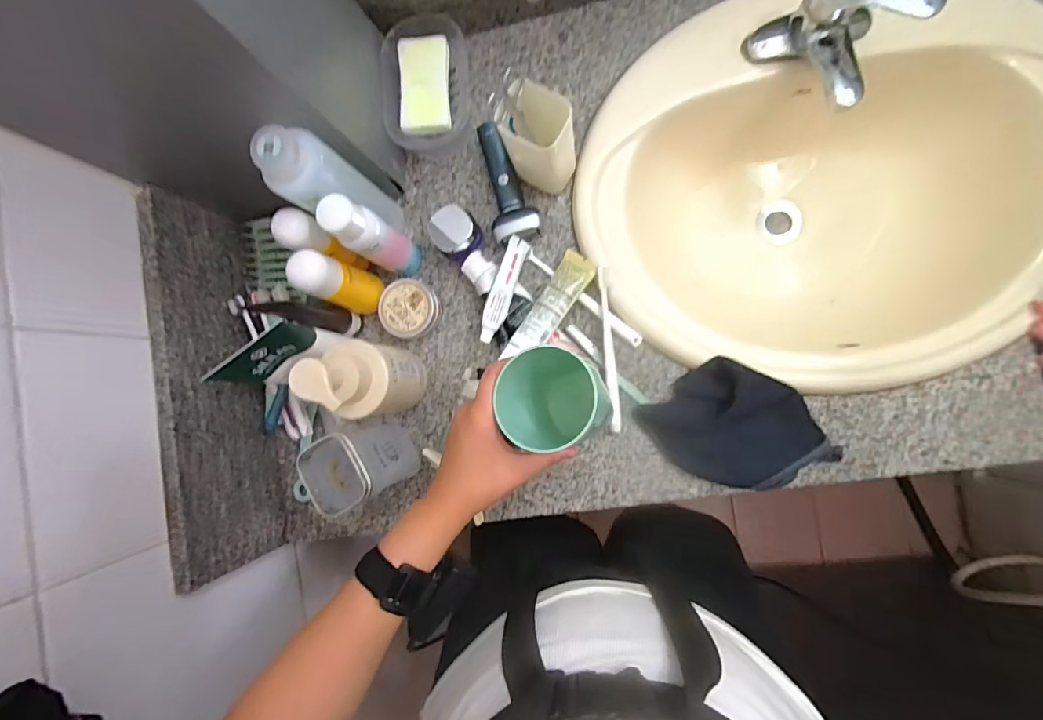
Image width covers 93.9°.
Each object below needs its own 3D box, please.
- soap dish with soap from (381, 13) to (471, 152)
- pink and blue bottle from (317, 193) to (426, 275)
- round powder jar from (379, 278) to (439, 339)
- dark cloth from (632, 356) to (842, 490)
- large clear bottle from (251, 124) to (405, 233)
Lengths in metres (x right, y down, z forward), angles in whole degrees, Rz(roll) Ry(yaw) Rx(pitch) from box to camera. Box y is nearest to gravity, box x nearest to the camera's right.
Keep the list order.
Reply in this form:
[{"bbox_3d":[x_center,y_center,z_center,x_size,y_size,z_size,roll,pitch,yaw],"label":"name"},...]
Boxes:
[{"bbox_3d":[-0.108,-0.326,0.585,0.099,0.055,0.145,-2,87,10],"label":"soap dish with soap"},{"bbox_3d":[-0.156,-0.129,0.531,0.039,0.169,0.041,0,88,10],"label":"pink and blue bottle"},{"bbox_3d":[-0.134,-0.060,0.589,0.065,0.038,0.069,13,90,10],"label":"round powder jar"},{"bbox_3d":[0.231,0.079,0.526,0.150,0.034,0.157,-37,82,6],"label":"dark cloth"},{"bbox_3d":[-0.185,-0.169,0.511,0.055,0.211,0.064,42,95,9],"label":"large clear bottle"}]

